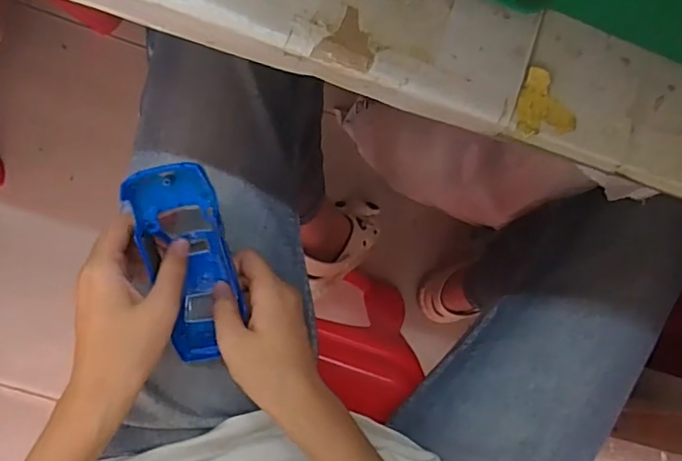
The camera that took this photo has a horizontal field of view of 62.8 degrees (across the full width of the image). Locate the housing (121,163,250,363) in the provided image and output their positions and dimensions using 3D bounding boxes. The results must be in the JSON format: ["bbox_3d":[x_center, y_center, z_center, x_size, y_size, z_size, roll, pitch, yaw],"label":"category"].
[{"bbox_3d":[-0.101,0.021,0.373,0.055,0.039,0.137,-8,113,-9],"label":"housing"}]

